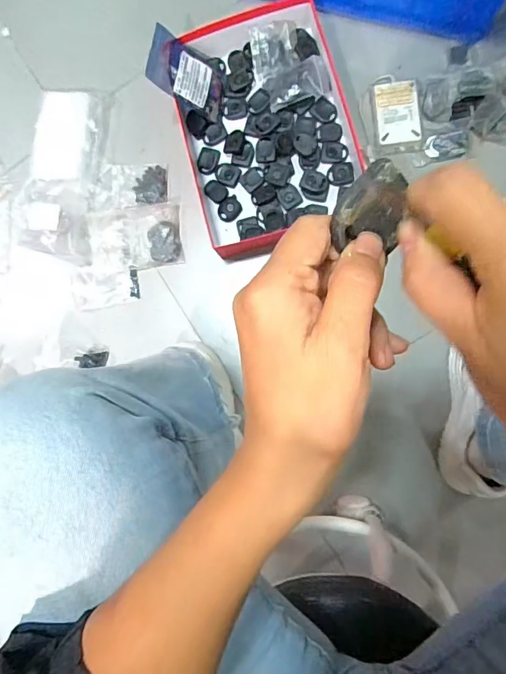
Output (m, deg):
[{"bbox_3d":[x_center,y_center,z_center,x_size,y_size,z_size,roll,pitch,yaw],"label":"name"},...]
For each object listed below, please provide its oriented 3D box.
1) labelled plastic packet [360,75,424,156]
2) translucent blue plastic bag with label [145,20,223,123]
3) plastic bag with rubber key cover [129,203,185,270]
[{"bbox_3d":[0.204,-0.325,0.636,0.079,0.007,0.116,-12,86,7],"label":"labelled plastic packet"},{"bbox_3d":[-0.094,-0.384,0.640,0.011,0.120,0.092,-7,69,51],"label":"translucent blue plastic bag with label"},{"bbox_3d":[-0.155,-0.157,0.675,0.084,0.013,0.093,-7,87,7],"label":"plastic bag with rubber key cover"}]

